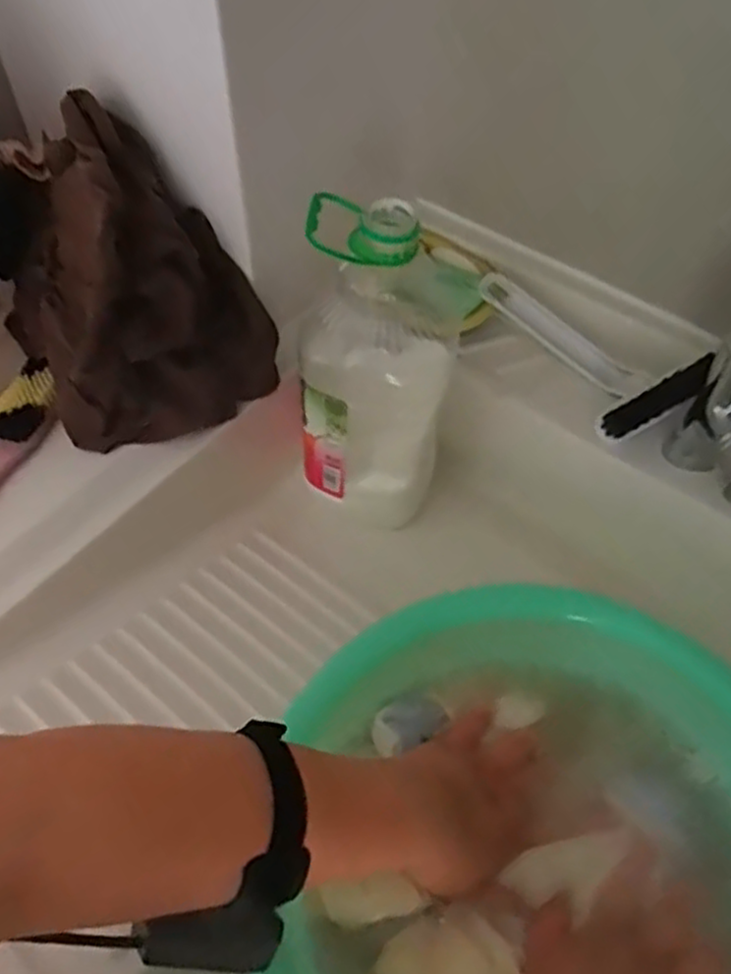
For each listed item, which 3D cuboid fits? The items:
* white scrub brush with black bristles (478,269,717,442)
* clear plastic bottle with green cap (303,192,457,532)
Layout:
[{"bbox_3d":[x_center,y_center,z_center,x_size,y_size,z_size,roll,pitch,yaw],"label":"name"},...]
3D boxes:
[{"bbox_3d":[0.179,-0.111,0.637,0.210,0.052,0.082,30,60,18],"label":"white scrub brush with black bristles"},{"bbox_3d":[0.014,-0.097,0.604,0.104,0.274,0.119,15,56,9],"label":"clear plastic bottle with green cap"}]

